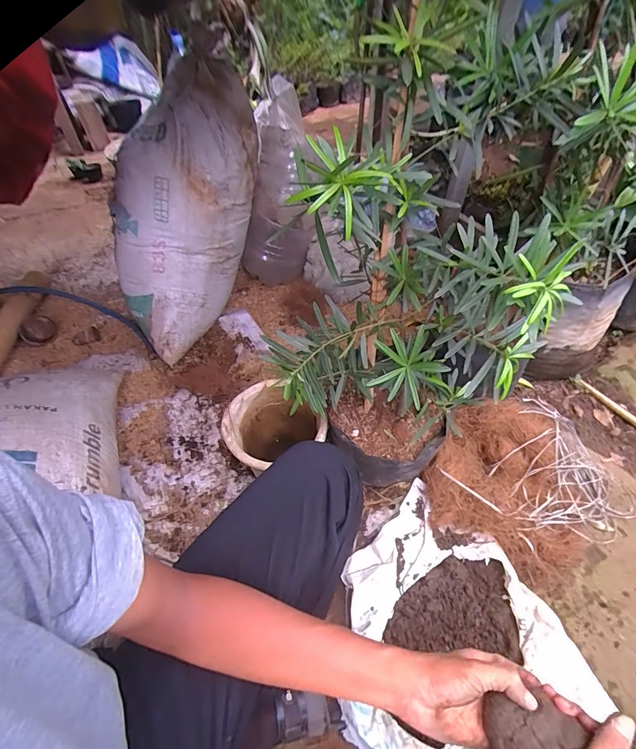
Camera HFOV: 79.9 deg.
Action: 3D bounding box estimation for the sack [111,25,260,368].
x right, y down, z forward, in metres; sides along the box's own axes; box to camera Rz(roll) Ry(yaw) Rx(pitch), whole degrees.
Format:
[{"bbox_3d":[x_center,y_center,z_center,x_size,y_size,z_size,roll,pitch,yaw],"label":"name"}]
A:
[{"bbox_3d":[-0.354,-0.443,1.074,0.323,0.763,0.289,-12,47,-43],"label":"sack"}]

